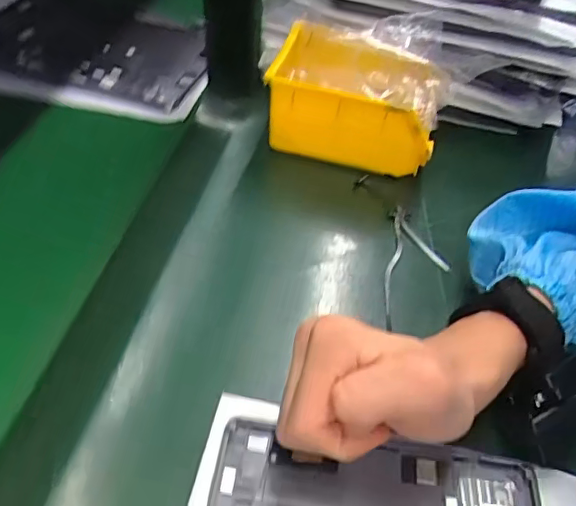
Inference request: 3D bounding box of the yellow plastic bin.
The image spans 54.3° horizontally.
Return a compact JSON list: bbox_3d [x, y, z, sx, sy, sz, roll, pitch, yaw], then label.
[{"bbox_3d":[0.054,-0.122,0.475,0.137,0.089,0.087,11,47,4],"label":"yellow plastic bin"}]

